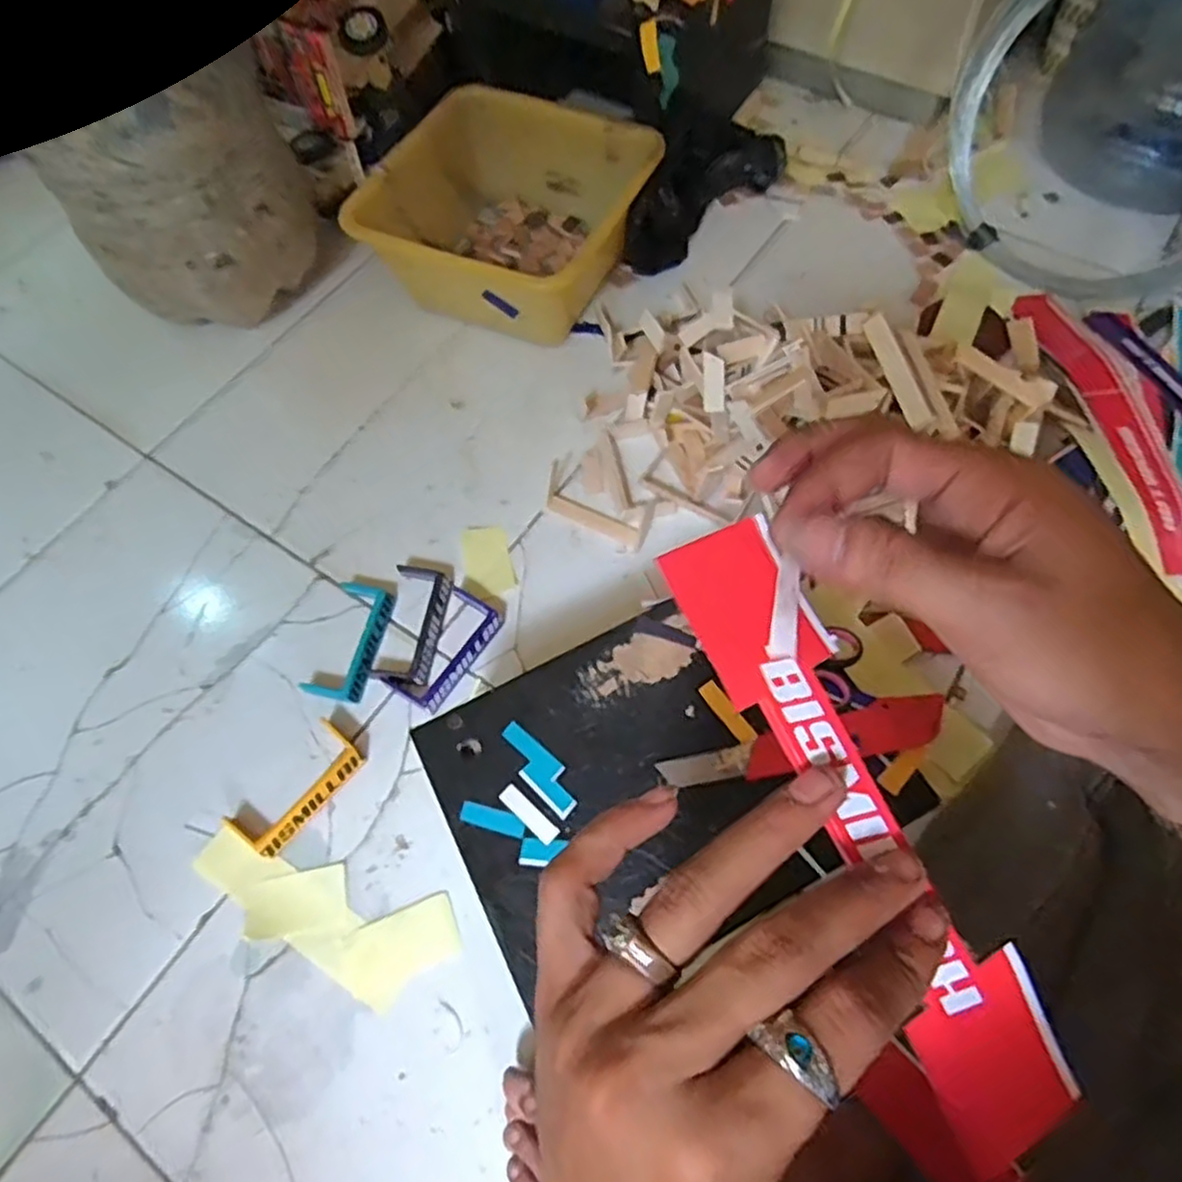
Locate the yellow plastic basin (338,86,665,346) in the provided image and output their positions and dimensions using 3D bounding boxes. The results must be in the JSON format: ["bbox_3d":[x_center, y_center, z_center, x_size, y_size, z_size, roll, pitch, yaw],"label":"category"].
[{"bbox_3d":[-0.093,-0.407,0.797,0.245,0.112,0.260,28,69,14],"label":"yellow plastic basin"}]

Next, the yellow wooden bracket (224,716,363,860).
[{"bbox_3d":[-0.241,0.161,0.597,0.050,0.017,0.107,35,71,17],"label":"yellow wooden bracket"}]

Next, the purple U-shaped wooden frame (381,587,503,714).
[{"bbox_3d":[-0.128,0.051,0.641,0.052,0.010,0.106,29,69,15],"label":"purple U-shaped wooden frame"}]

